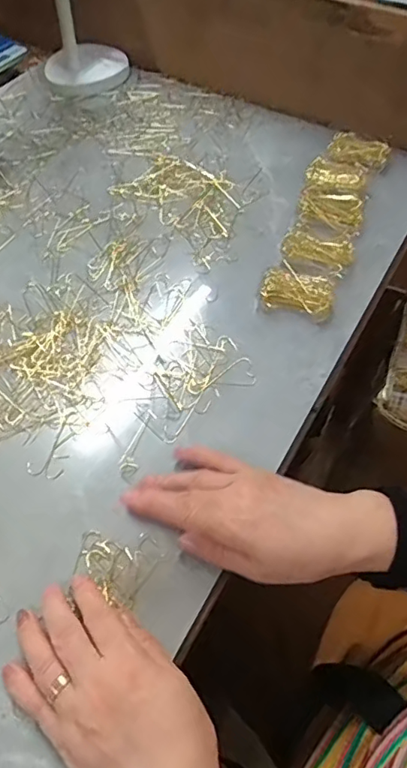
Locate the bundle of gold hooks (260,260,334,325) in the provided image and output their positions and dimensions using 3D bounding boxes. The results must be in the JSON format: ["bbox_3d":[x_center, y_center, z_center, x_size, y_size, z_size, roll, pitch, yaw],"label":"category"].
[{"bbox_3d":[0.092,-0.092,0.518,0.068,0.017,0.051,16,56,9],"label":"bundle of gold hooks"}]

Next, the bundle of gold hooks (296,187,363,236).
[{"bbox_3d":[0.141,-0.192,0.586,0.073,0.019,0.055,29,59,17],"label":"bundle of gold hooks"}]

